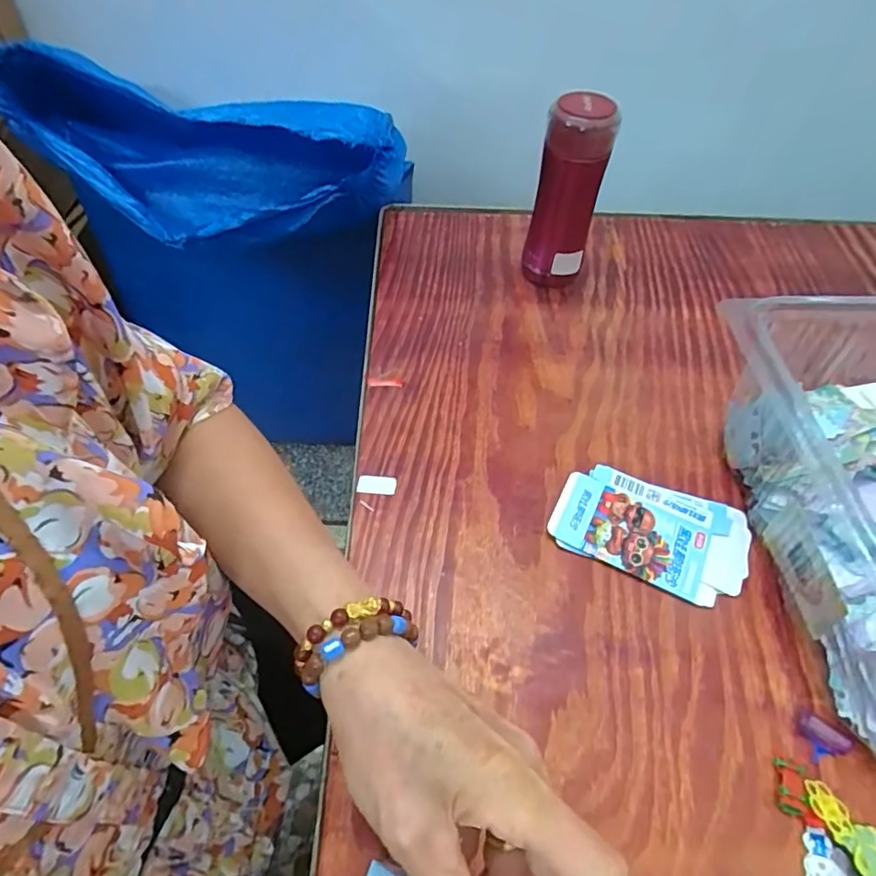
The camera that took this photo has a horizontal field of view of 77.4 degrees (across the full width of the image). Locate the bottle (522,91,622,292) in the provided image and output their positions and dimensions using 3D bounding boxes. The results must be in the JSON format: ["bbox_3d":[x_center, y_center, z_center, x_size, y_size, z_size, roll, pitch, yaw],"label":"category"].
[{"bbox_3d":[0.136,-0.254,0.588,0.065,0.192,0.057,13,52,7],"label":"bottle"}]

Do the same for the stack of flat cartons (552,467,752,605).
[{"bbox_3d":[0.174,0.074,0.447,0.149,0.012,0.094,22,54,15],"label":"stack of flat cartons"}]

